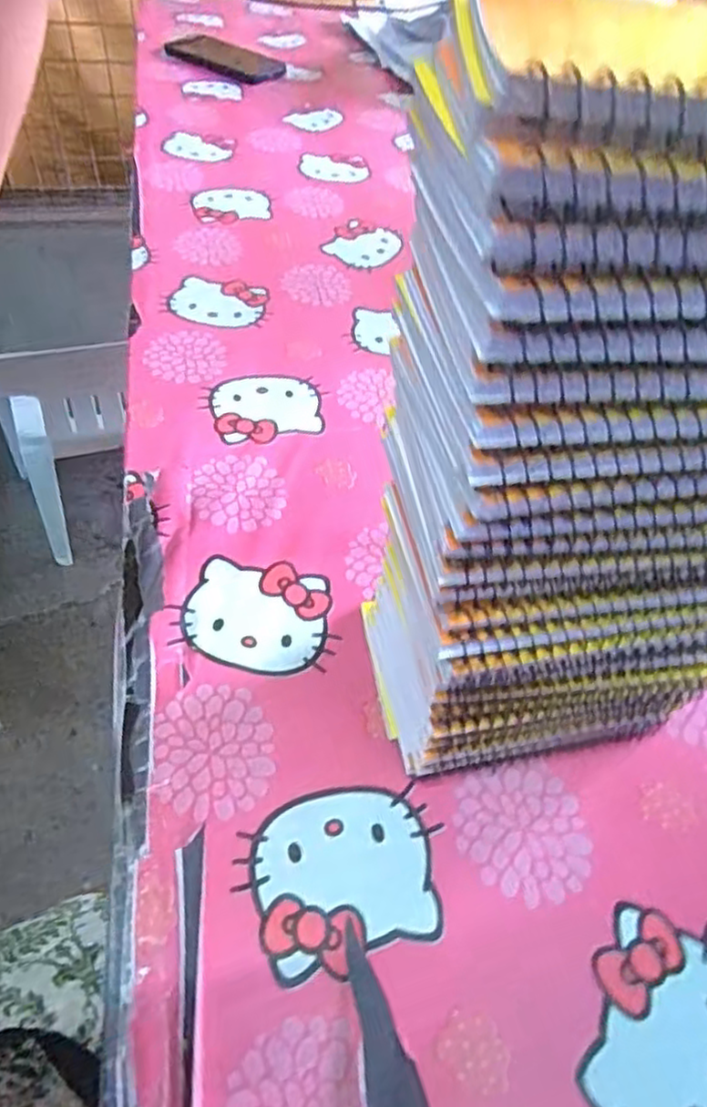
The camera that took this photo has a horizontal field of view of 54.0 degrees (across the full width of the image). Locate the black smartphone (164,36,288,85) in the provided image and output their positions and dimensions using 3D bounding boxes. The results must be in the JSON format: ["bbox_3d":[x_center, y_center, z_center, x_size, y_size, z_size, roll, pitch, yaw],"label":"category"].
[{"bbox_3d":[-0.176,-0.680,0.957,0.160,0.016,0.085,28,53,16],"label":"black smartphone"}]

